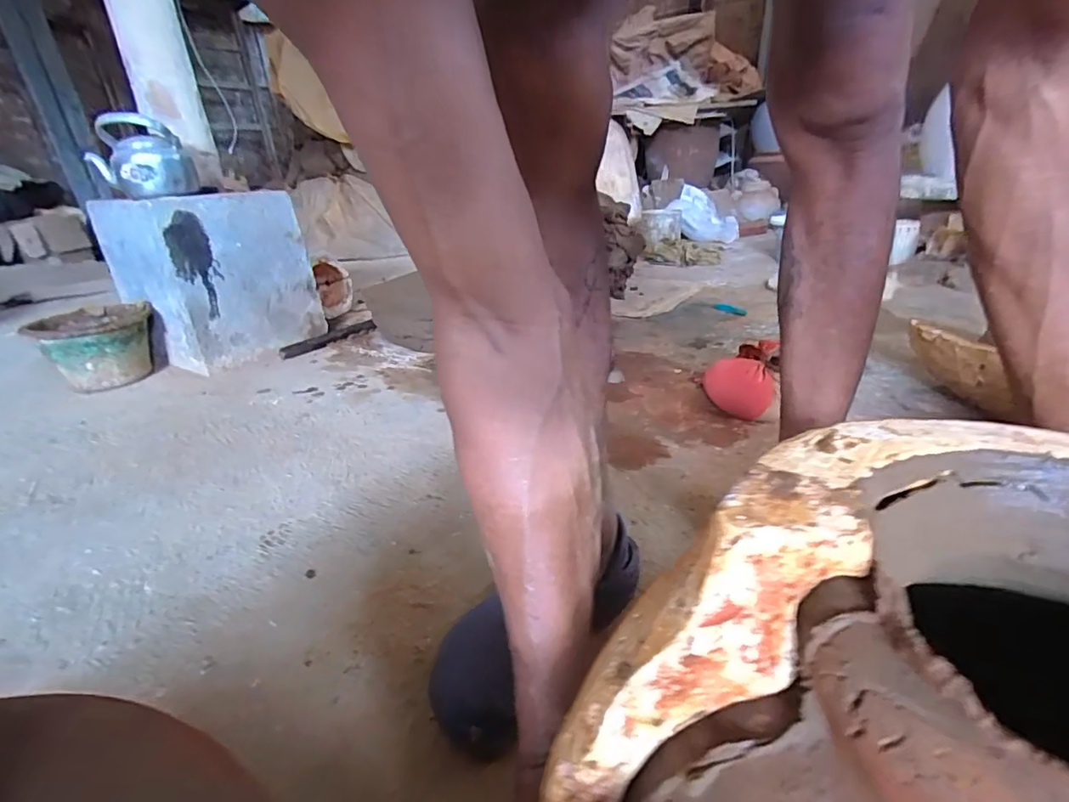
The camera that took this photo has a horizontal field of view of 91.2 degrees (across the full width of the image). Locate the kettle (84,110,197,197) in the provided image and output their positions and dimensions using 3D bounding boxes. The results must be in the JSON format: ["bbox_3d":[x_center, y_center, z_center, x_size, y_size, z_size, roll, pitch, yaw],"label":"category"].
[{"bbox_3d":[-0.876,-0.547,1.163,0.174,0.159,0.140,-21,29,-30],"label":"kettle"}]

